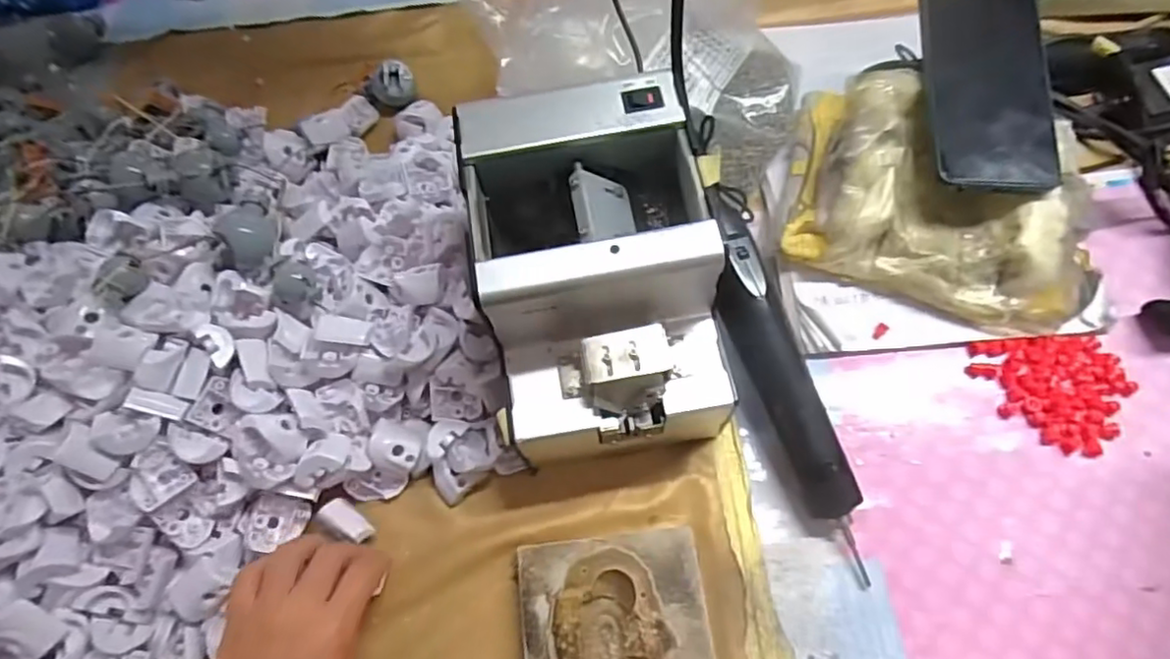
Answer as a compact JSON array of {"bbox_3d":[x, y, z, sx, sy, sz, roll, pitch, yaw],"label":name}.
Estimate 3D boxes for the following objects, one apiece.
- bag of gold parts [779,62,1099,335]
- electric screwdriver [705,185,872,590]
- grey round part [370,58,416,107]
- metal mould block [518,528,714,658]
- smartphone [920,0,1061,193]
[{"bbox_3d":[0.252,-0.094,0.451,0.215,0.068,0.162,21,69,12],"label":"bag of gold parts"},{"bbox_3d":[0.119,0.027,0.398,0.037,0.030,0.247,-17,78,-6],"label":"electric screwdriver"},{"bbox_3d":[-0.163,-0.209,0.544,0.037,0.033,0.037,-1,66,3],"label":"grey round part"},{"bbox_3d":[0.018,0.177,0.358,0.100,0.029,0.113,-7,66,0],"label":"metal mould block"},{"bbox_3d":[0.280,-0.177,0.449,0.078,0.011,0.180,5,68,7],"label":"smartphone"}]

